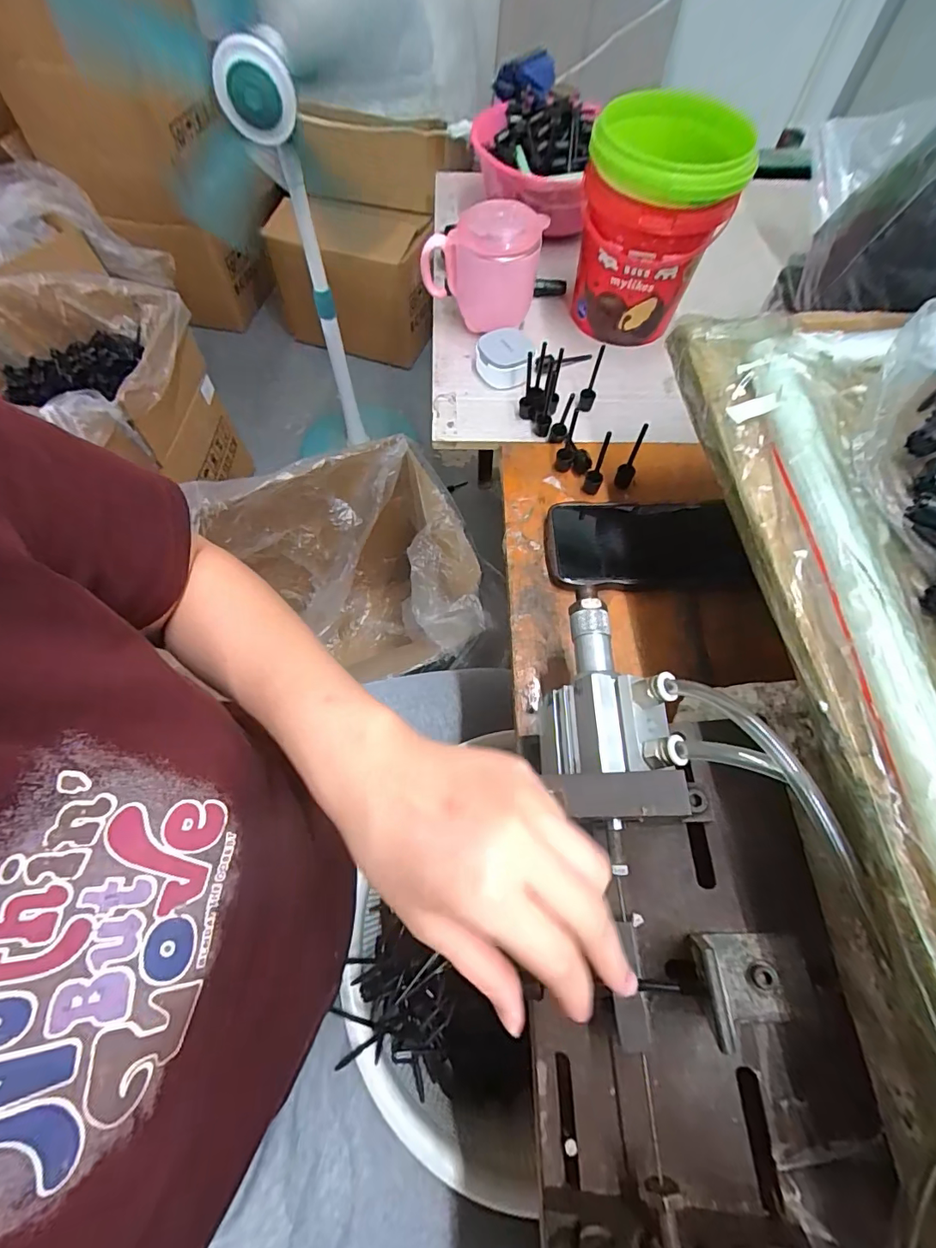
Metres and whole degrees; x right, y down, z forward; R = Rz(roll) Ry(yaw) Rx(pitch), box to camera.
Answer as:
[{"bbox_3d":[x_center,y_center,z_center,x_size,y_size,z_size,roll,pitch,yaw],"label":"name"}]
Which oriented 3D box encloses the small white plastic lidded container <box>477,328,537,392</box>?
[{"bbox_3d":[0.037,-0.266,0.482,0.052,0.024,0.061,12,65,4],"label":"small white plastic lidded container"}]

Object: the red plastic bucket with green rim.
[{"bbox_3d":[0.167,-0.371,0.461,0.121,0.147,0.124,1,65,-1],"label":"red plastic bucket with green rim"}]

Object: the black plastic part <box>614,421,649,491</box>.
[{"bbox_3d":[0.137,-0.139,0.400,0.015,0.063,0.018,24,67,10],"label":"black plastic part"}]

